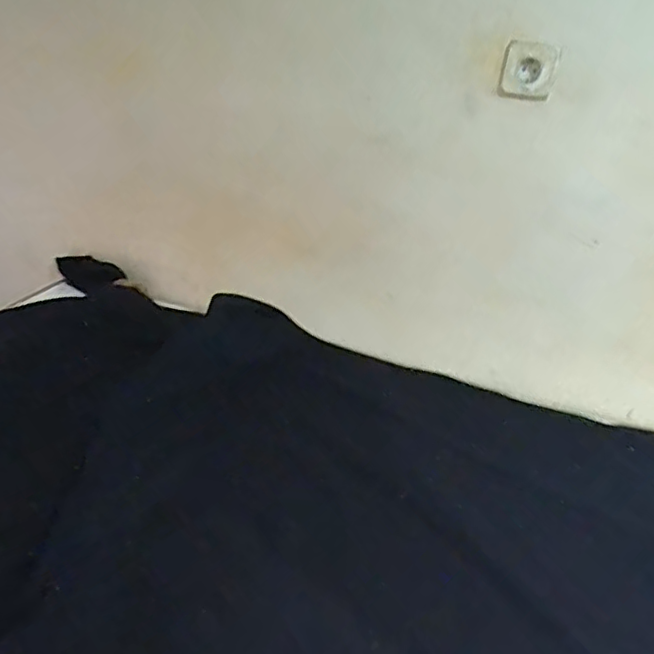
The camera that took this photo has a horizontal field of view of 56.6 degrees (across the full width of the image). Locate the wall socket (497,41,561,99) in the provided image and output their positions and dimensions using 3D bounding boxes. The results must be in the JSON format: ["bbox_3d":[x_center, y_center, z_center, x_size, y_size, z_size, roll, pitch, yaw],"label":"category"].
[{"bbox_3d":[0.335,-0.425,1.009,0.088,0.085,0.014,9,29,6],"label":"wall socket"}]

